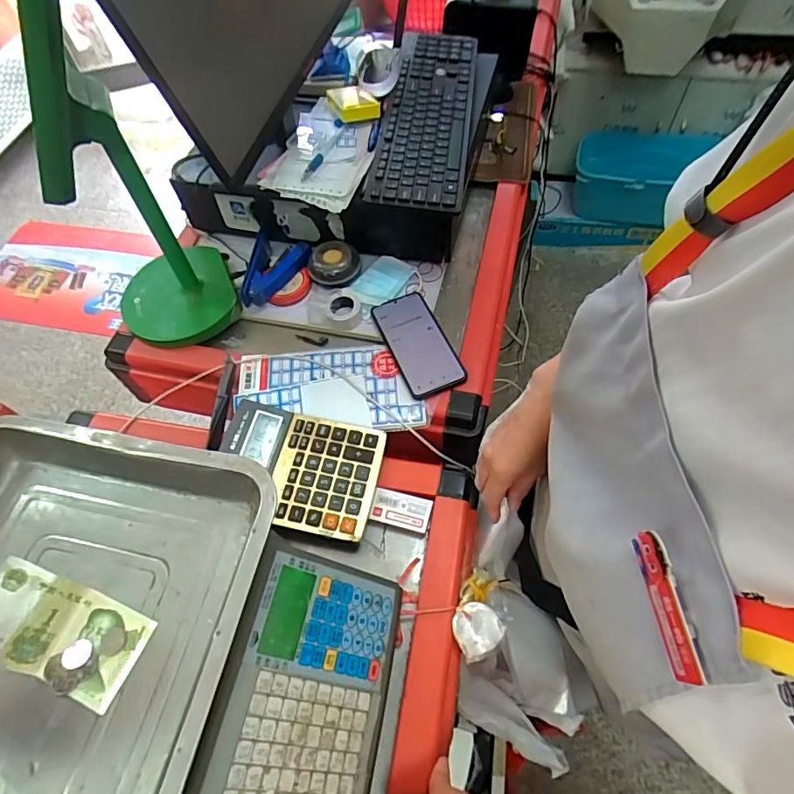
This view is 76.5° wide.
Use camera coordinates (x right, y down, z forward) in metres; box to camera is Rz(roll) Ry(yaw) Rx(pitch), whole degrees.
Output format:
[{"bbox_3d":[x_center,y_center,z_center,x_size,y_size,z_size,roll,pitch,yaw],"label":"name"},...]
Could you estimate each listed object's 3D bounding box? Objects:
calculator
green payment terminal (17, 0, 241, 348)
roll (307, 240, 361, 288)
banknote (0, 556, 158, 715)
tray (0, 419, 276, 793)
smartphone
[{"bbox_3d":[-0.114,0.081,0.582,0.180,0.033,0.135,8,60,9],"label":"calculator"},{"bbox_3d":[-0.321,-0.239,0.555,0.153,0.410,0.147,-24,60,-11],"label":"green payment terminal"},{"bbox_3d":[-0.090,-0.191,0.726,0.075,0.036,0.066,-11,59,-3],"label":"roll"},{"bbox_3d":[-0.232,0.163,0.347,0.095,0.053,0.062,18,62,14],"label":"banknote"},{"bbox_3d":[-0.253,0.202,0.333,0.268,0.051,0.368,10,60,9],"label":"tray"},{"bbox_3d":[0.027,-0.073,0.672,0.075,0.014,0.158,-20,60,-8],"label":"smartphone"}]

